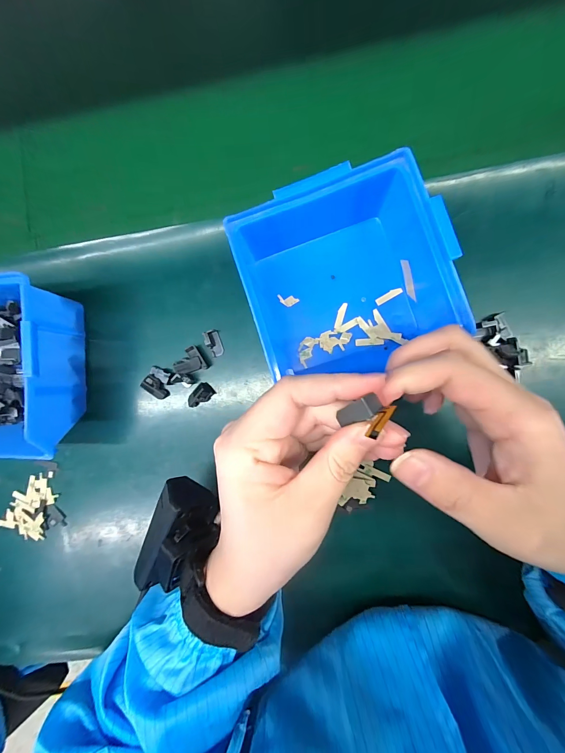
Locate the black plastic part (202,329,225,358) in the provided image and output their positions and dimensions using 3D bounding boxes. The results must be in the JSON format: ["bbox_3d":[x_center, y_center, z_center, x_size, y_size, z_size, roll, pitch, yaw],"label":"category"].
[{"bbox_3d":[-0.057,-0.028,0.255,0.011,0.014,0.020,-15,86,6],"label":"black plastic part"}]

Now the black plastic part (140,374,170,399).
[{"bbox_3d":[-0.107,0.009,0.260,0.022,0.011,0.013,45,93,7],"label":"black plastic part"}]

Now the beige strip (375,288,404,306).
[{"bbox_3d":[0.083,-0.063,0.240,0.021,0.004,0.006,-29,84,4],"label":"beige strip"}]

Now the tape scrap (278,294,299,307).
[{"bbox_3d":[0.005,-0.061,0.249,0.017,0.004,0.009,7,88,7],"label":"tape scrap"}]

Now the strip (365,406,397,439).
[{"bbox_3d":[0.042,0.018,0.130,0.006,0.020,0.004,5,126,41],"label":"strip"}]

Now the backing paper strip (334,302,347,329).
[{"bbox_3d":[0.047,-0.048,0.246,0.005,0.004,0.022,17,87,5],"label":"backing paper strip"}]

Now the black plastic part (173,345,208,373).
[{"bbox_3d":[-0.078,-0.013,0.258,0.023,0.011,0.020,-22,85,5],"label":"black plastic part"}]

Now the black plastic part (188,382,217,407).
[{"bbox_3d":[-0.068,0.017,0.257,0.023,0.009,0.014,-43,83,3],"label":"black plastic part"}]

